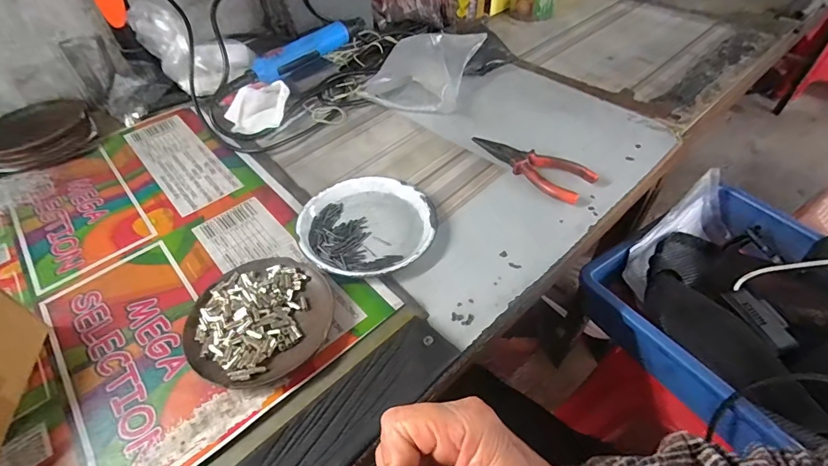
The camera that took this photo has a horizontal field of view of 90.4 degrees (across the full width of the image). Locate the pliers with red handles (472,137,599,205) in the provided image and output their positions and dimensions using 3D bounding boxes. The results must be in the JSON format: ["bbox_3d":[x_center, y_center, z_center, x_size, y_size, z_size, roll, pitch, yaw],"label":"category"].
[{"bbox_3d":[0.134,-0.080,0.469,0.053,0.019,0.141,-33,54,-26],"label":"pliers with red handles"}]

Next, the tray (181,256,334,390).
[{"bbox_3d":[-0.124,0.067,0.335,0.111,0.025,0.108,-1,47,1],"label":"tray"}]

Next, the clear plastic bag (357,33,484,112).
[{"bbox_3d":[0.016,-0.236,0.595,0.126,0.049,0.162,16,49,15],"label":"clear plastic bag"}]

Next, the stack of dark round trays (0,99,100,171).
[{"bbox_3d":[-0.470,-0.125,0.519,0.113,0.031,0.111,-29,53,-23],"label":"stack of dark round trays"}]

